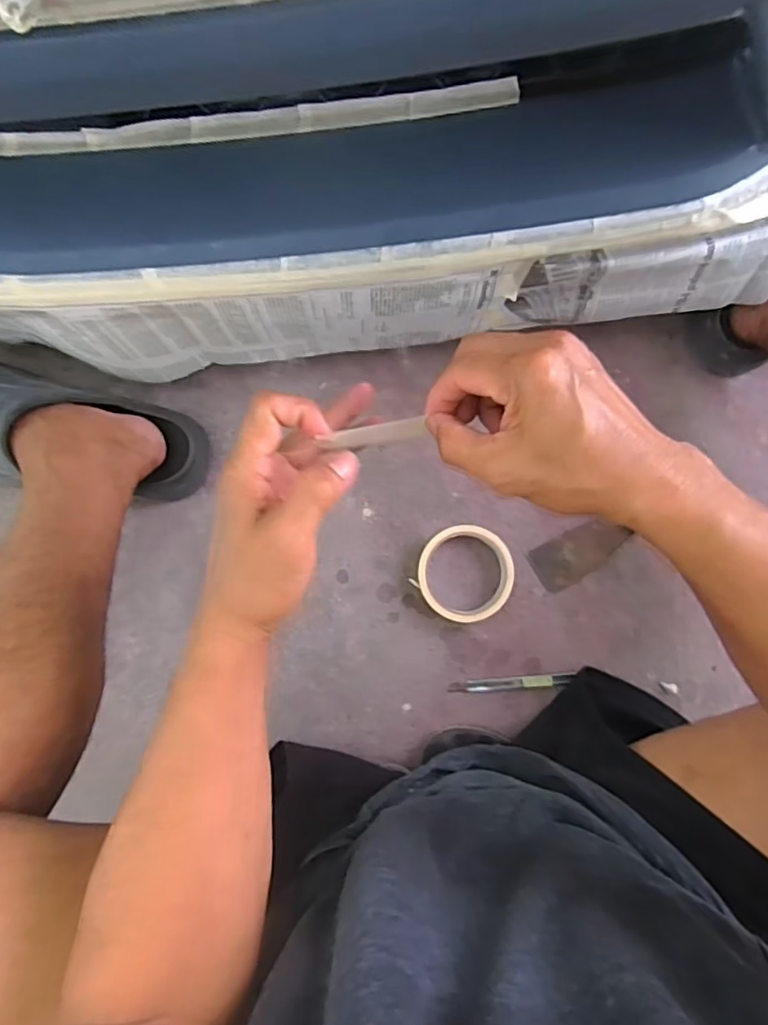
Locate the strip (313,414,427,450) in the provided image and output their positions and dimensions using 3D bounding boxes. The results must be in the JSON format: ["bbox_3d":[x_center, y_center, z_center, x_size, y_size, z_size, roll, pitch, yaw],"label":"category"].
[{"bbox_3d":[-0.005,-0.044,0.327,0.065,0.006,0.011,-13,83,-22],"label":"strip"}]

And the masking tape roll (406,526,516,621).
[{"bbox_3d":[0.082,0.061,0.585,0.095,0.020,0.095,0,86,1],"label":"masking tape roll"}]

